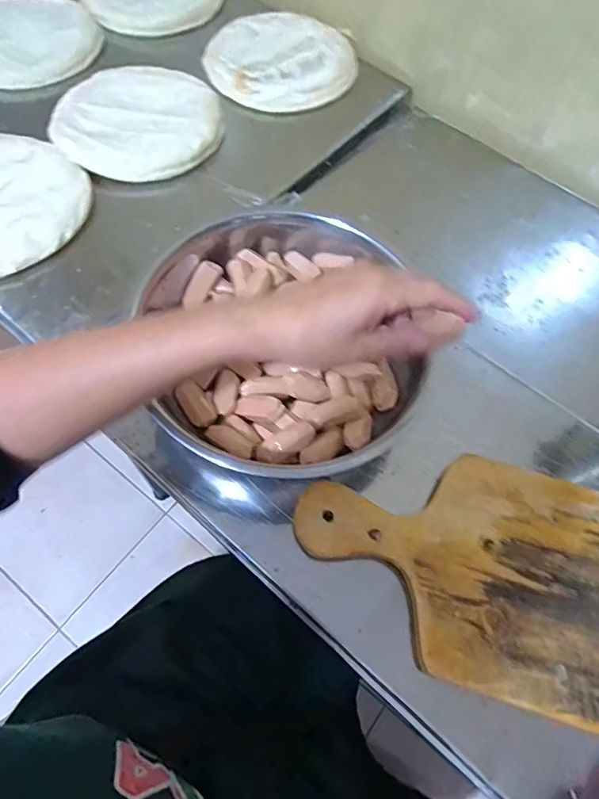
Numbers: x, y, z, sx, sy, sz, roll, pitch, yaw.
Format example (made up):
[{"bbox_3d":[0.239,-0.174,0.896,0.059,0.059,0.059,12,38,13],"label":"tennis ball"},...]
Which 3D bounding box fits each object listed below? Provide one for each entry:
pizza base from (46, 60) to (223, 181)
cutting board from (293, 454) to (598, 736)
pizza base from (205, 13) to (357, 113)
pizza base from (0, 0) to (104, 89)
[{"bbox_3d":[-0.190,-0.340,0.578,0.185,0.014,0.191,1,67,-2],"label":"pizza base"},{"bbox_3d":[0.169,0.141,0.394,0.340,0.016,0.180,17,67,4],"label":"cutting board"},{"bbox_3d":[-0.031,-0.465,0.653,0.192,0.023,0.196,-18,67,-11],"label":"pizza base"},{"bbox_3d":[-0.379,-0.489,0.645,0.186,0.022,0.185,2,68,-5],"label":"pizza base"}]

